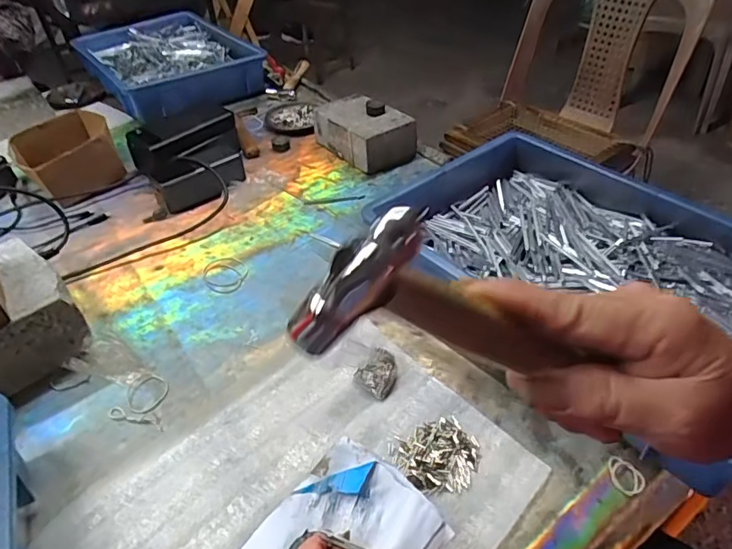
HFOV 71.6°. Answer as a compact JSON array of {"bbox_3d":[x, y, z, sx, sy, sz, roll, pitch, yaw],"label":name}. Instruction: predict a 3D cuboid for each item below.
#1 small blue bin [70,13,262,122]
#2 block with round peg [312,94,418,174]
[{"bbox_3d":[-0.426,-0.460,1.105,0.298,0.086,0.443,-24,45,-22],"label":"small blue bin"},{"bbox_3d":[-0.004,-0.238,0.839,0.099,0.075,0.154,-29,48,-27],"label":"block with round peg"}]

